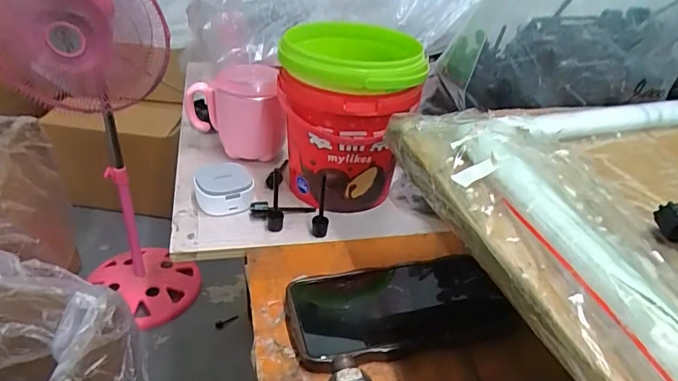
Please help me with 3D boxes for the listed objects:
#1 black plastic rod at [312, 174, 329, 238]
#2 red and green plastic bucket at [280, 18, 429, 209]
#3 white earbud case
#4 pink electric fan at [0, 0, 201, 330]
[{"bbox_3d":[-0.016,0.013,0.440,0.014,0.057,0.020,5,33,-1],"label":"black plastic rod"},{"bbox_3d":[0.005,-0.070,0.475,0.120,0.150,0.114,4,33,-2],"label":"red and green plastic bucket"},{"bbox_3d":[-0.112,-0.003,0.473,0.053,0.031,0.050,-3,33,-13],"label":"white earbud case"},{"bbox_3d":[-0.563,-0.116,1.136,0.343,0.854,0.377,-13,37,-26],"label":"pink electric fan"}]

